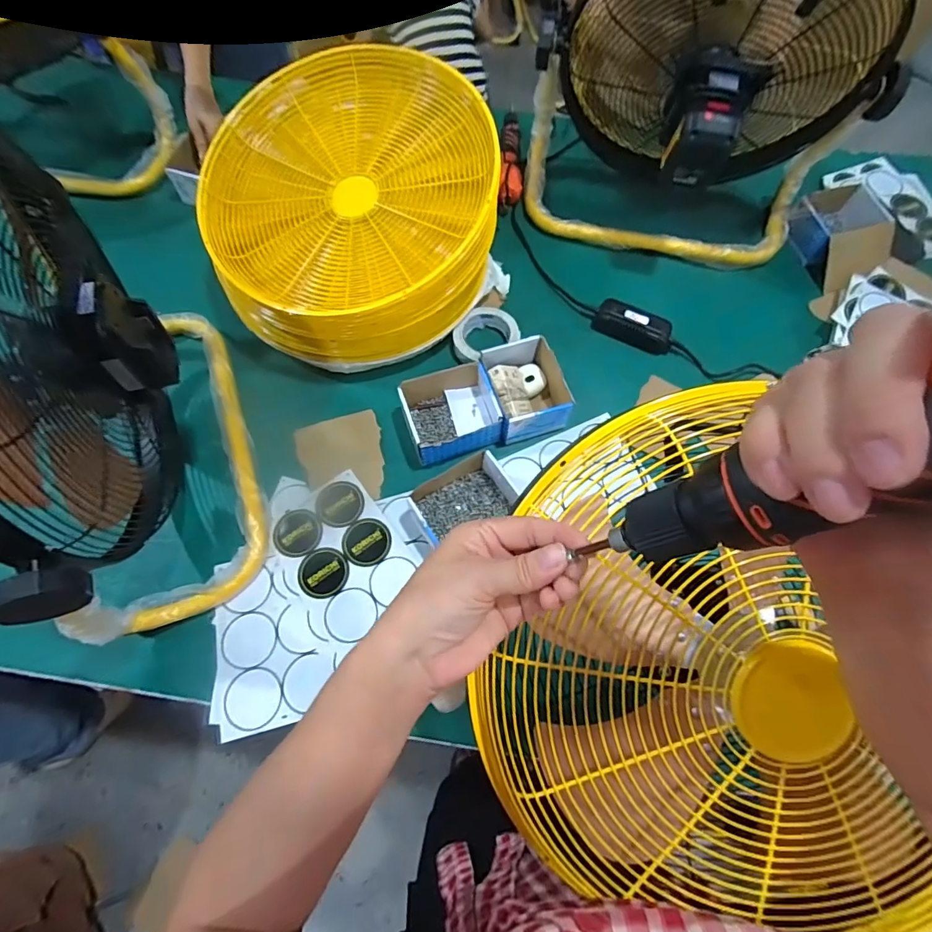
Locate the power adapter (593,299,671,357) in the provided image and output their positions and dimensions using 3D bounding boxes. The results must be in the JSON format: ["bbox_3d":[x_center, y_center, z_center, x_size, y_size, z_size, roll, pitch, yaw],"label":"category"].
[{"bbox_3d":[0.288,-0.239,0.800,0.134,0.034,0.057,26,69,8],"label":"power adapter"}]

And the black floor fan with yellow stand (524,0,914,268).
[{"bbox_3d":[0.356,-0.563,0.697,0.499,0.437,0.249,21,69,6],"label":"black floor fan with yellow stand"}]

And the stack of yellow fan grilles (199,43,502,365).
[{"bbox_3d":[-0.169,-0.393,0.715,0.426,0.176,0.412,-14,69,-8],"label":"stack of yellow fan grilles"}]

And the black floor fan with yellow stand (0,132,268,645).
[{"bbox_3d":[-0.410,-0.087,0.485,0.221,0.455,0.461,-24,71,-12],"label":"black floor fan with yellow stand"}]

